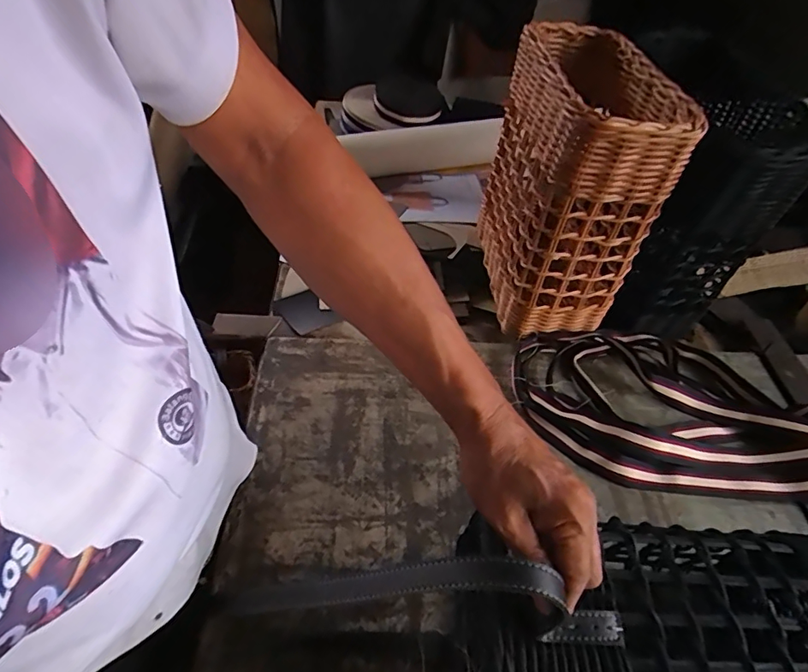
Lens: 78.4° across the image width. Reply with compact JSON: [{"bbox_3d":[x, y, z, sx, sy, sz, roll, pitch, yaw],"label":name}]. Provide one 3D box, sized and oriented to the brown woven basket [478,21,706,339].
[{"bbox_3d":[0.193,-0.199,0.610,0.149,0.260,0.292,8,48,2],"label":"brown woven basket"}]

